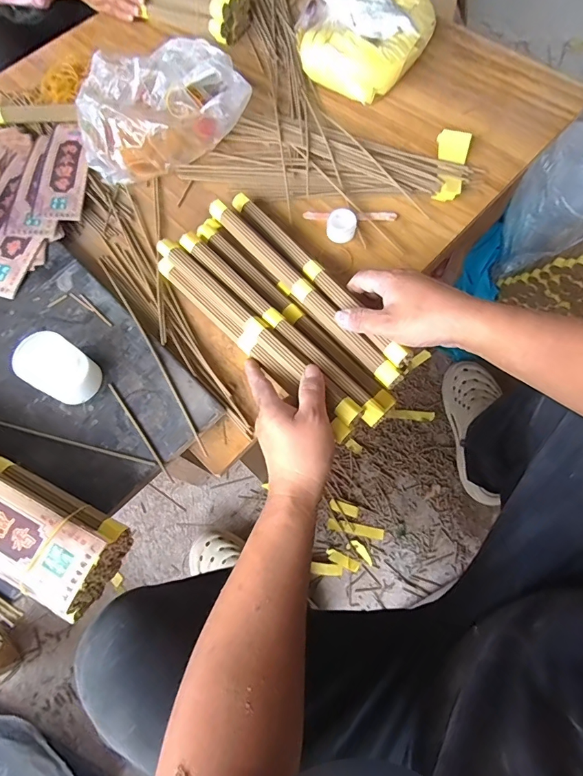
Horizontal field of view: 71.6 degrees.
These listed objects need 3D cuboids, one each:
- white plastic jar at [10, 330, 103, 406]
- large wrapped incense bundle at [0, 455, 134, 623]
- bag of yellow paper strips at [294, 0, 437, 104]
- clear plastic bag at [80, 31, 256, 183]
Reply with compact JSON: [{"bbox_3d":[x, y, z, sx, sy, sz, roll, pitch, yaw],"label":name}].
[{"bbox_3d":[-0.236,-0.018,0.417,0.052,0.074,0.055,33,73,14],"label":"white plastic jar"},{"bbox_3d":[-0.303,0.099,0.382,0.319,0.057,0.084,25,71,11],"label":"large wrapped incense bundle"},{"bbox_3d":[0.112,-0.546,0.614,0.186,0.071,0.198,22,71,10],"label":"bag of yellow paper strips"},{"bbox_3d":[-0.185,-0.399,0.571,0.237,0.072,0.165,-21,69,-6],"label":"clear plastic bag"}]

